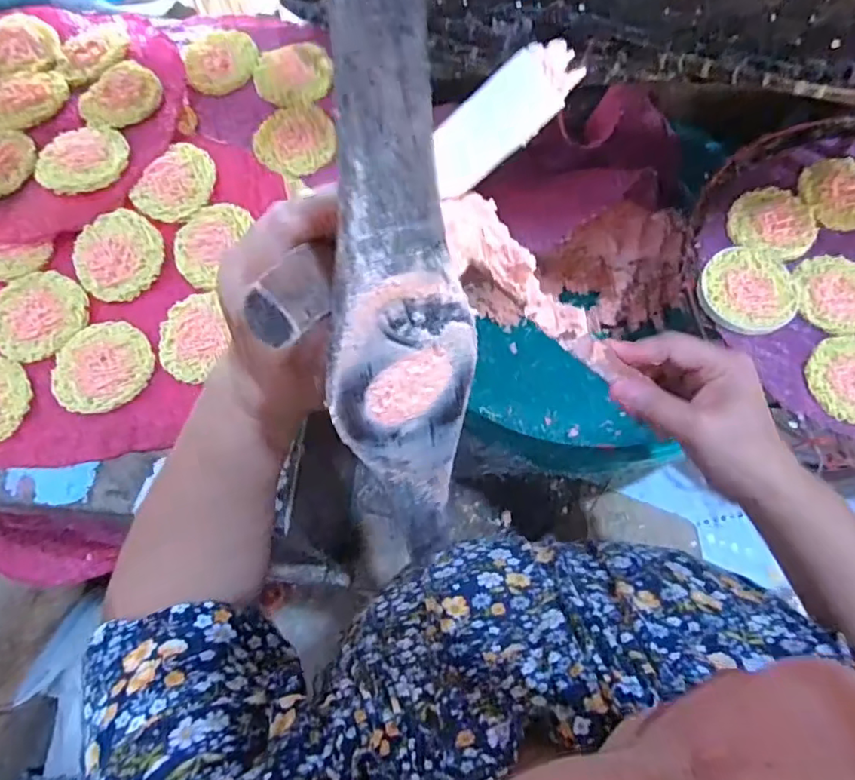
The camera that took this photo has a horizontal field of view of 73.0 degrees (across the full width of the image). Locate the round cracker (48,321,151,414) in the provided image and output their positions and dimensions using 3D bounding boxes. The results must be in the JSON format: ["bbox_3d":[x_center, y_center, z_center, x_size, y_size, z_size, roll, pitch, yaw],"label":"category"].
[{"bbox_3d":[-0.268,-0.021,0.473,0.081,0.012,0.078,0,66,-1],"label":"round cracker"}]

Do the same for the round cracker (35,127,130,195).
[{"bbox_3d":[-0.318,-0.212,0.535,0.079,0.012,0.075,0,66,-1],"label":"round cracker"}]

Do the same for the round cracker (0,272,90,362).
[{"bbox_3d":[-0.336,-0.067,0.492,0.080,0.004,0.077,0,66,-1],"label":"round cracker"}]

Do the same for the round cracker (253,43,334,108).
[{"bbox_3d":[-0.135,-0.322,0.586,0.083,0.013,0.077,0,66,-1],"label":"round cracker"}]

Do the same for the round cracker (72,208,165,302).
[{"bbox_3d":[-0.270,-0.119,0.507,0.074,0.021,0.080,0,66,-1],"label":"round cracker"}]

